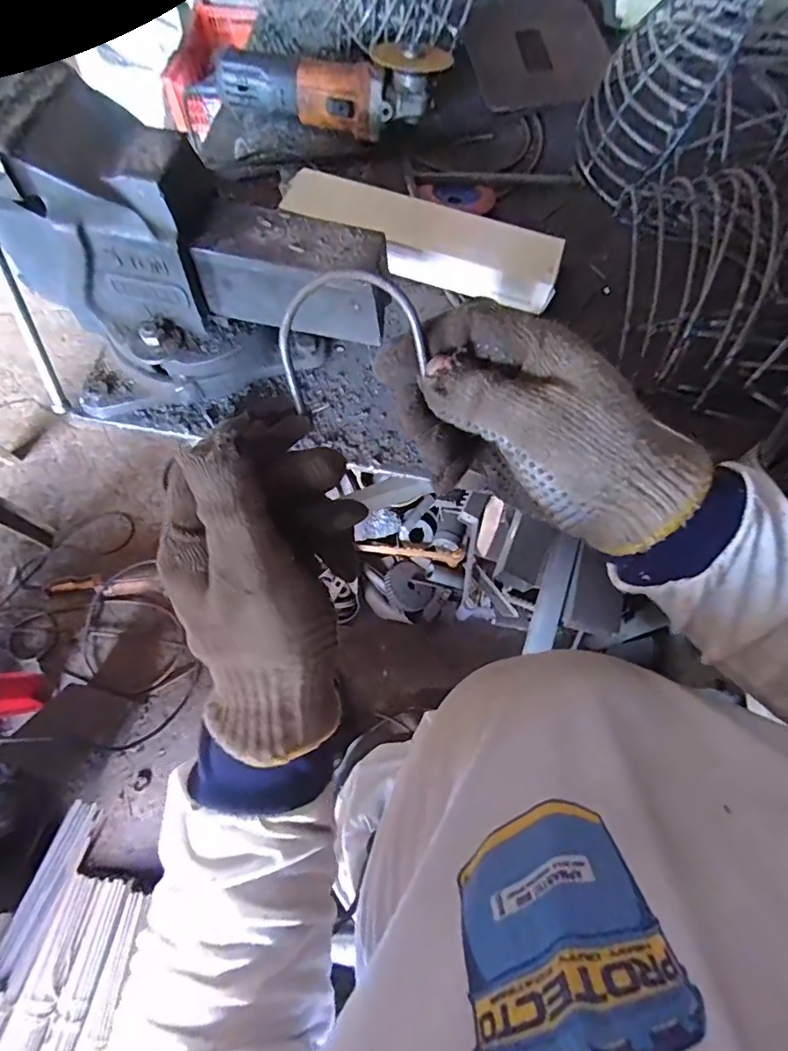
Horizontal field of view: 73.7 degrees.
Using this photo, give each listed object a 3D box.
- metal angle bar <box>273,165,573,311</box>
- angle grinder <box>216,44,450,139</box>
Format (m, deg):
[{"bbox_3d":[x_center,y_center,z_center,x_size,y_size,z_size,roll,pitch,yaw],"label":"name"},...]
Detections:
[{"bbox_3d":[0.030,-0.313,0.580,0.306,0.044,0.080,17,69,5],"label":"metal angle bar"},{"bbox_3d":[-0.079,-0.536,0.636,0.265,0.072,0.087,17,69,5],"label":"angle grinder"}]

